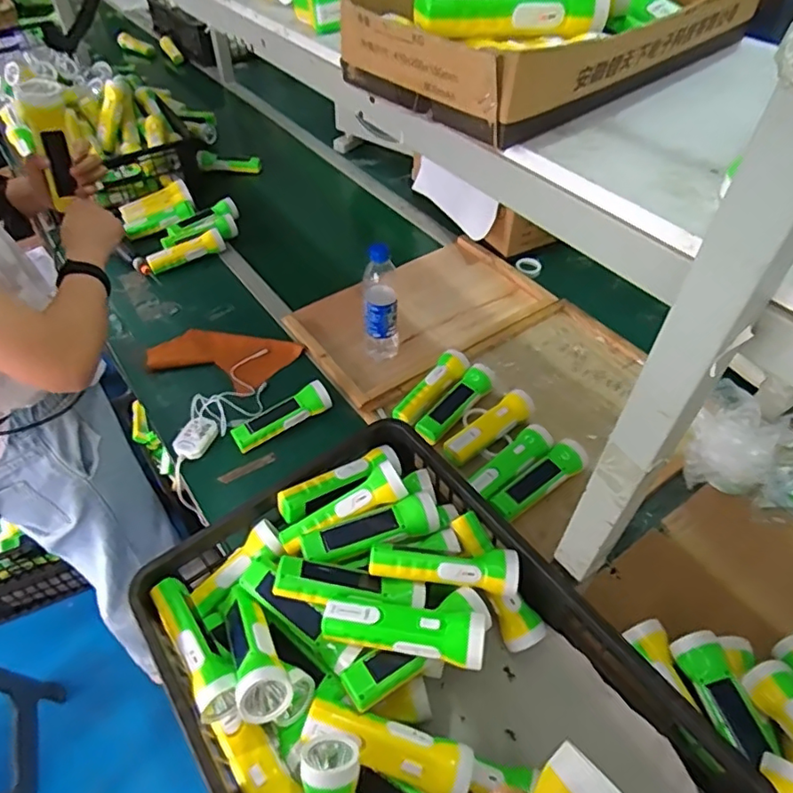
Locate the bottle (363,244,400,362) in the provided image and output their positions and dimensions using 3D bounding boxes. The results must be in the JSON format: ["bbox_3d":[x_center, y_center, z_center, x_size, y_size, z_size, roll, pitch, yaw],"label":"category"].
[{"bbox_3d":[-0.027,-0.157,0.977,0.059,0.223,0.050,-2,48,-1],"label":"bottle"}]

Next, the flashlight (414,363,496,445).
[{"bbox_3d":[0.104,0.012,0.947,0.043,0.047,0.178,33,57,27],"label":"flashlight"}]

